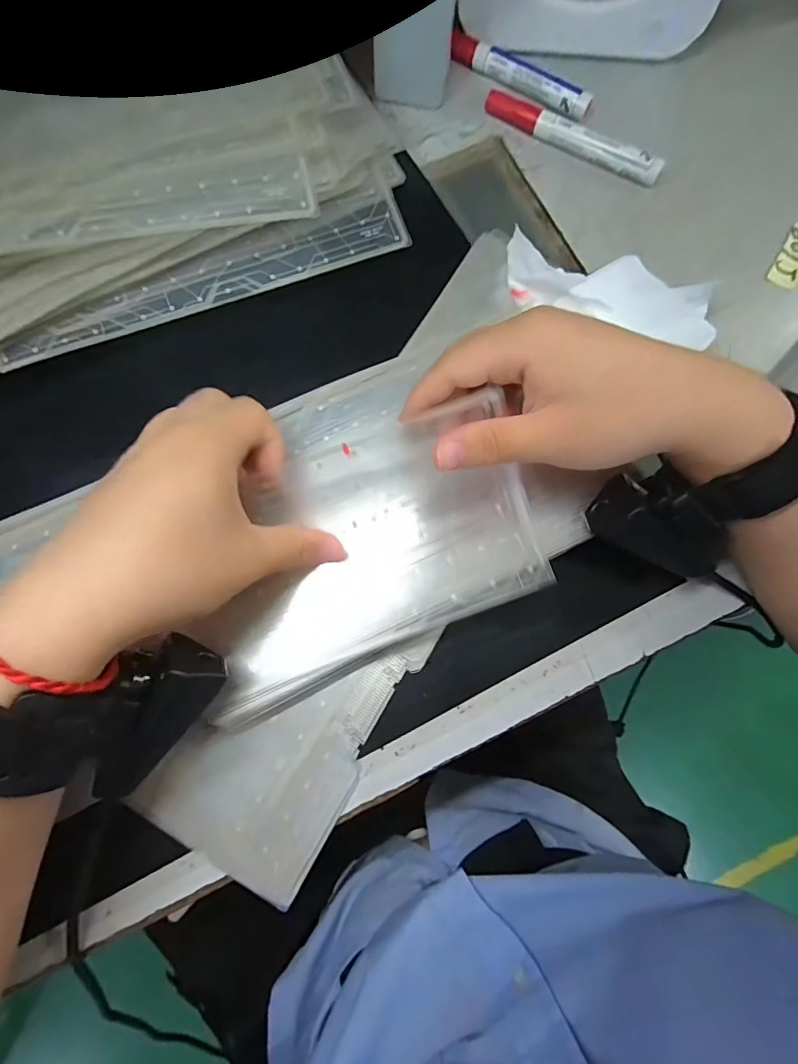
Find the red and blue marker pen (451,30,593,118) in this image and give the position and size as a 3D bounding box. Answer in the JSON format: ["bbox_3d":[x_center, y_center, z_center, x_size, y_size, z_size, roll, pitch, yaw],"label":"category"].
[{"bbox_3d":[0.092,-0.347,0.347,0.116,0.015,0.015,33,79,6],"label":"red and blue marker pen"}]

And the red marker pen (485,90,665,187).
[{"bbox_3d":[0.127,-0.290,0.336,0.137,0.018,0.012,30,79,5],"label":"red marker pen"}]

